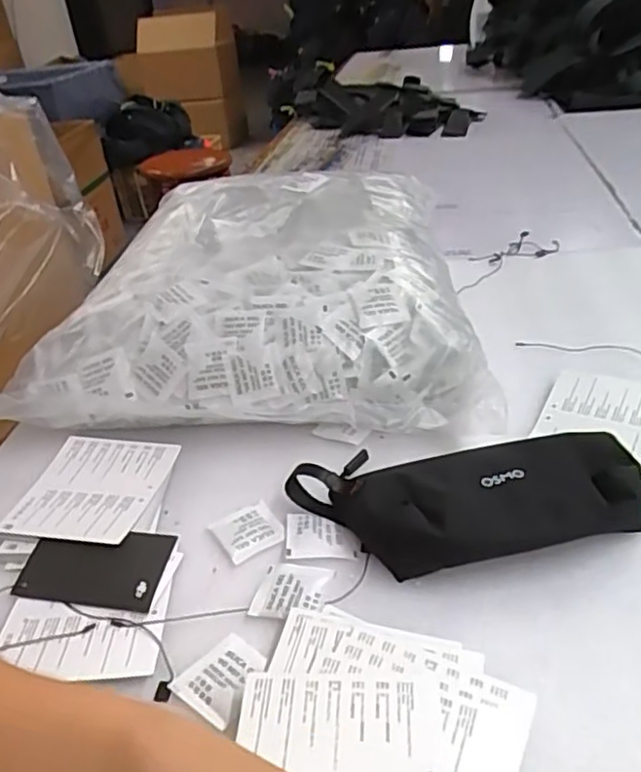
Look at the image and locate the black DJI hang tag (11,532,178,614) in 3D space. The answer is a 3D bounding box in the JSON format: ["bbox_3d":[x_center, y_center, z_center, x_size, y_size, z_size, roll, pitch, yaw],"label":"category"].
[{"bbox_3d":[-0.136,0.108,0.390,0.087,0.004,0.049,1,45,12],"label":"black DJI hang tag"}]

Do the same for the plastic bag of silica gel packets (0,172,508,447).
[{"bbox_3d":[-0.041,-0.103,0.618,0.365,0.100,0.398,0,33,6],"label":"plastic bag of silica gel packets"}]

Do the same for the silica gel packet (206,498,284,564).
[{"bbox_3d":[-0.046,0.092,0.412,0.039,0.004,0.039,-20,36,-24],"label":"silica gel packet"}]

